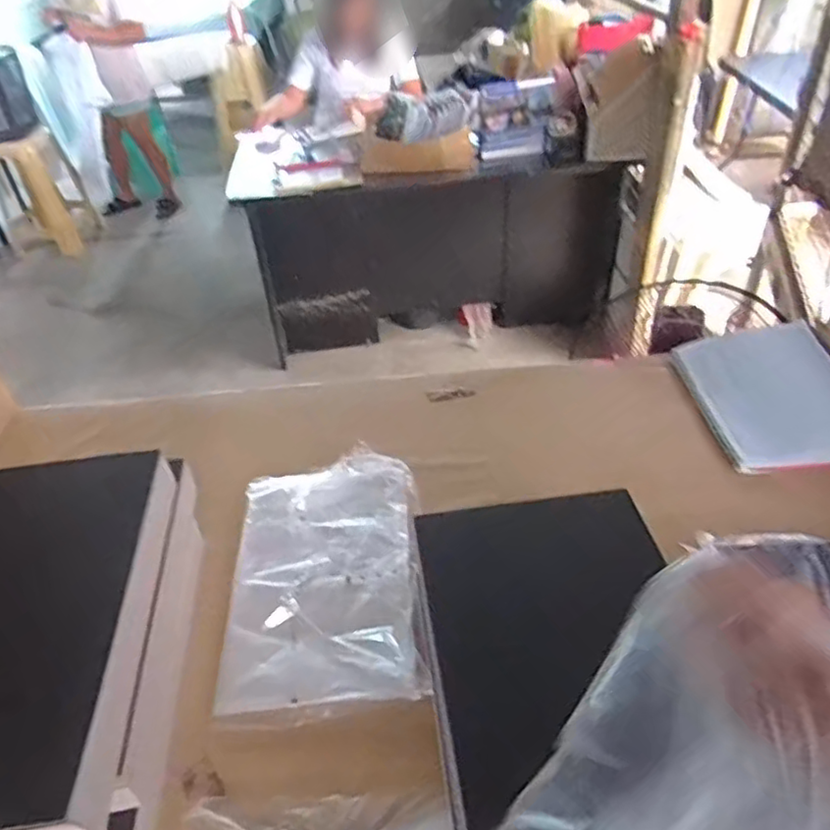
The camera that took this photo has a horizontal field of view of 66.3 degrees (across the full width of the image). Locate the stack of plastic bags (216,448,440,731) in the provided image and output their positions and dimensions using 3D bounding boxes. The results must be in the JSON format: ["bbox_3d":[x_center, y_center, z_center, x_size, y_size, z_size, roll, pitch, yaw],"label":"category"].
[{"bbox_3d":[-0.107,0.185,0.774,0.222,0.030,0.337,-6,40,-1],"label":"stack of plastic bags"}]

